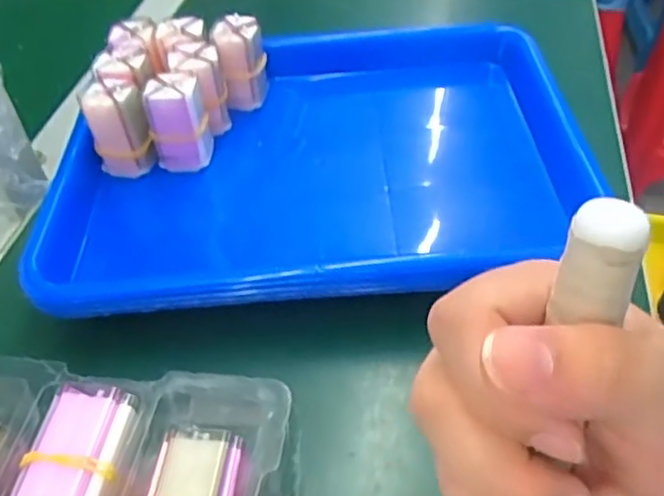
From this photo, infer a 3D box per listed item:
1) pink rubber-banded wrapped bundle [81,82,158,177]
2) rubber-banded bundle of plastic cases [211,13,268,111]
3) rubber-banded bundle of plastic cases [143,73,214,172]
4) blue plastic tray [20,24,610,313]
[{"bbox_3d":[-0.138,-0.075,0.433,0.038,0.065,0.023,-17,47,-12],"label":"pink rubber-banded wrapped bundle"},{"bbox_3d":[-0.065,-0.132,0.479,0.033,0.066,0.028,-10,46,-5],"label":"rubber-banded bundle of plastic cases"},{"bbox_3d":[-0.101,-0.080,0.435,0.036,0.062,0.029,-6,46,-2],"label":"rubber-banded bundle of plastic cases"},{"bbox_3d":[-0.011,-0.058,0.436,0.338,0.038,0.248,-5,46,0],"label":"blue plastic tray"}]

